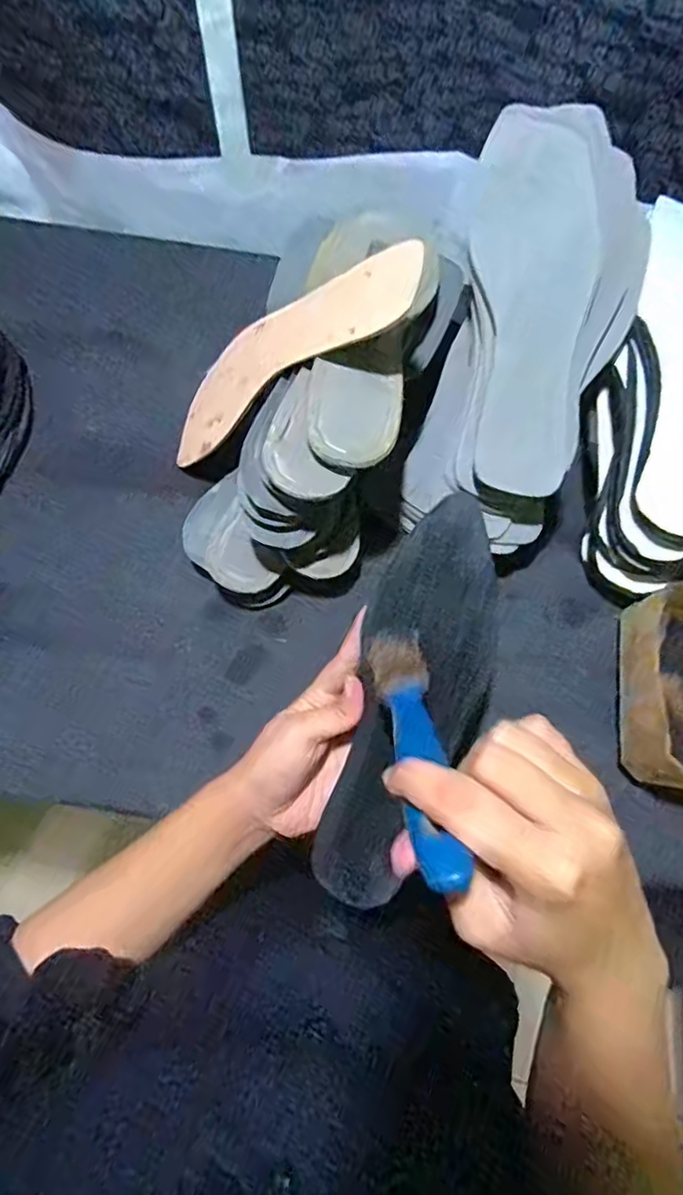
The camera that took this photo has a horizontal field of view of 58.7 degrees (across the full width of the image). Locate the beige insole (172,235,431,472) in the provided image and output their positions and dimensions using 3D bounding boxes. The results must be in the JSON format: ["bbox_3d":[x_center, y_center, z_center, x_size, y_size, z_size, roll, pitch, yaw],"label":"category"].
[{"bbox_3d":[-0.047,-0.158,0.403,0.015,0.240,0.079,19,66,-41],"label":"beige insole"}]

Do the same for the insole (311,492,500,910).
[{"bbox_3d":[0.042,0.059,0.344,0.077,0.023,0.228,18,88,4],"label":"insole"}]

